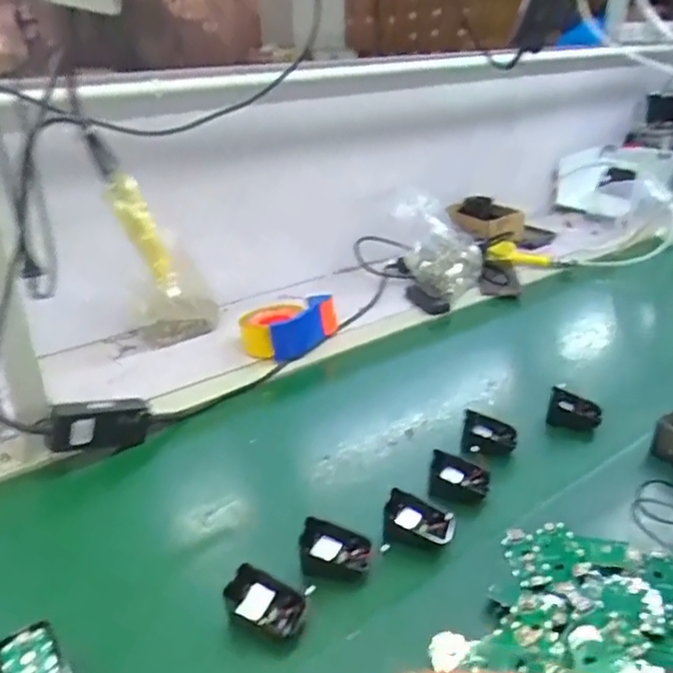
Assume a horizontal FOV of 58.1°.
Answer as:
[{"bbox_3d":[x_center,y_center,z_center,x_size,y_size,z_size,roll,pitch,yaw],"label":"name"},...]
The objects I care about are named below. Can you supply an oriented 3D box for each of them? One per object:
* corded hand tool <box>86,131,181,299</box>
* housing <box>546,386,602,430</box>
[{"bbox_3d":[-0.111,-0.065,0.331,0.013,0.094,0.015,-16,15,39],"label":"corded hand tool"},{"bbox_3d":[0.302,0.093,0.768,0.067,0.038,0.041,8,30,17],"label":"housing"}]

